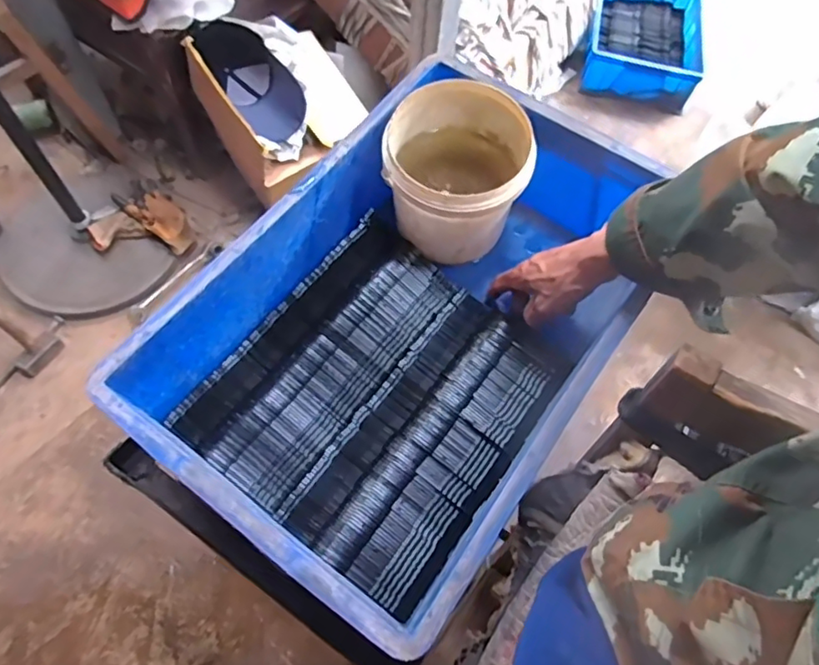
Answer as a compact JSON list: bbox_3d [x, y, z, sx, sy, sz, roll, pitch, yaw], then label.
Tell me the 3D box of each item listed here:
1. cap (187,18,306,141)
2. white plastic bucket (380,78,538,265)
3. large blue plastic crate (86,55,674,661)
[{"bbox_3d":[-0.364,-0.570,1.319,0.146,0.161,0.277,-41,86,-21],"label":"cap"},{"bbox_3d":[0.050,-0.171,0.642,0.150,0.143,0.157,1,63,-3],"label":"white plastic bucket"},{"bbox_3d":[0.013,-0.014,0.579,0.339,0.151,0.512,35,66,13],"label":"large blue plastic crate"}]

